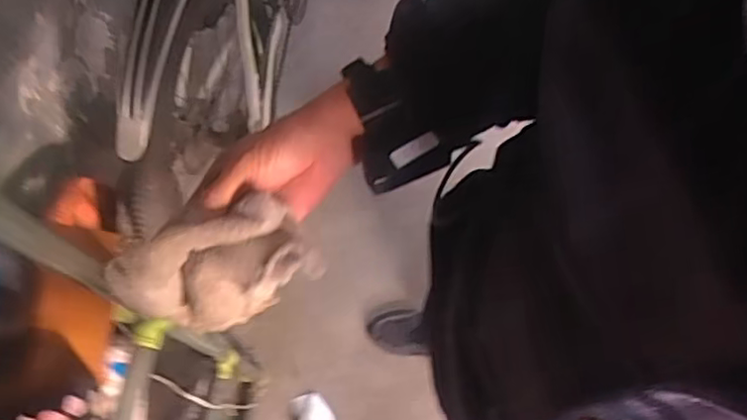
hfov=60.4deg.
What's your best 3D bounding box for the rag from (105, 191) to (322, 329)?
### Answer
[{"bbox_3d":[-0.121,0.048,0.491,0.147,0.086,0.069,-22,73,-8],"label":"rag"}]

